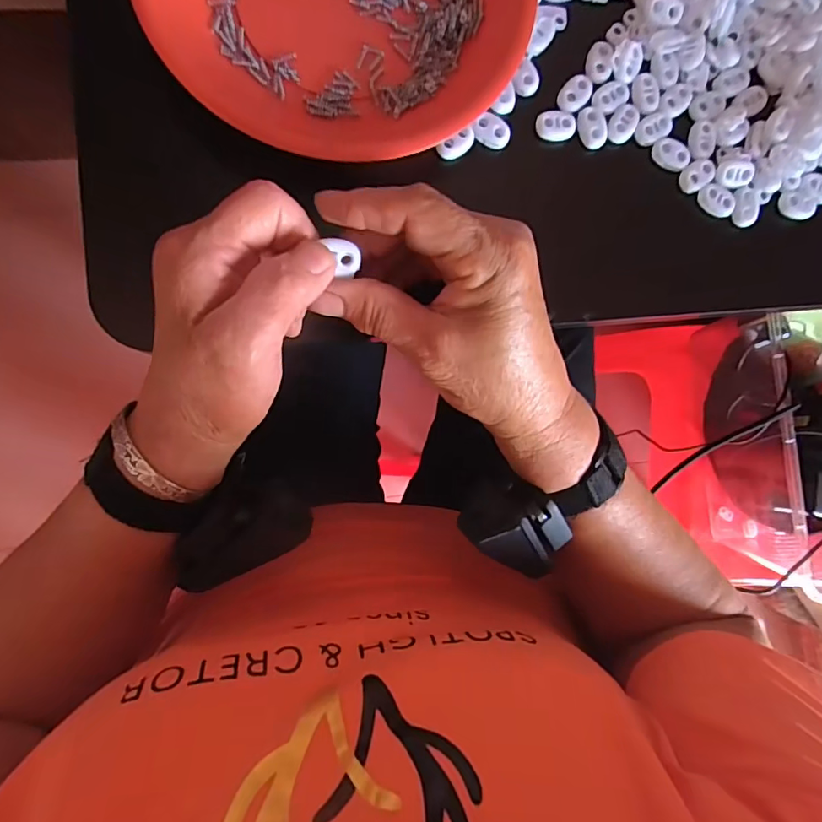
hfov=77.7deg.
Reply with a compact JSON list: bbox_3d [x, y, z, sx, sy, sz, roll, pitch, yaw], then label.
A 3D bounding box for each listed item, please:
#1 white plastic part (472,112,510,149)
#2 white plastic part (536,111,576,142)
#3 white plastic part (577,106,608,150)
[{"bbox_3d":[0.044,-0.152,0.278,0.020,0.005,0.015,23,85,-7],"label":"white plastic part"},{"bbox_3d":[0.081,-0.158,0.283,0.022,0.004,0.016,-9,90,-9],"label":"white plastic part"},{"bbox_3d":[0.102,-0.159,0.286,0.016,0.004,0.022,-24,92,-8],"label":"white plastic part"}]

